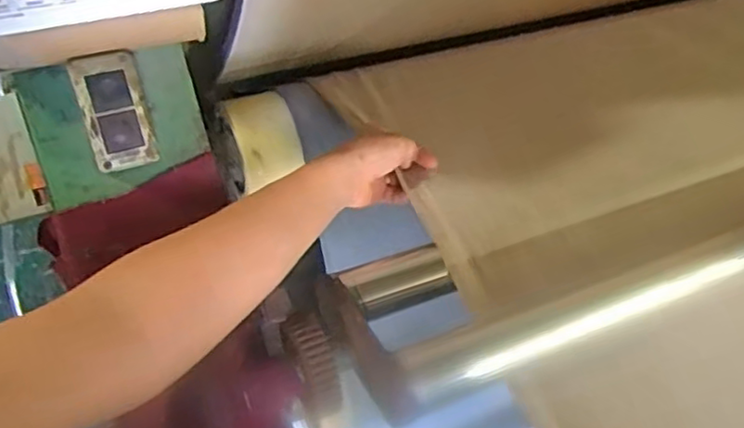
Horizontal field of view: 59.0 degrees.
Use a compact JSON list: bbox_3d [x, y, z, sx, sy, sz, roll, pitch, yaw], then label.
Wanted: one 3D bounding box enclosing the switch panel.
[{"bbox_3d":[-0.176,-0.071,0.453,0.043,0.079,0.008,-17,8,-17],"label":"switch panel"}]

